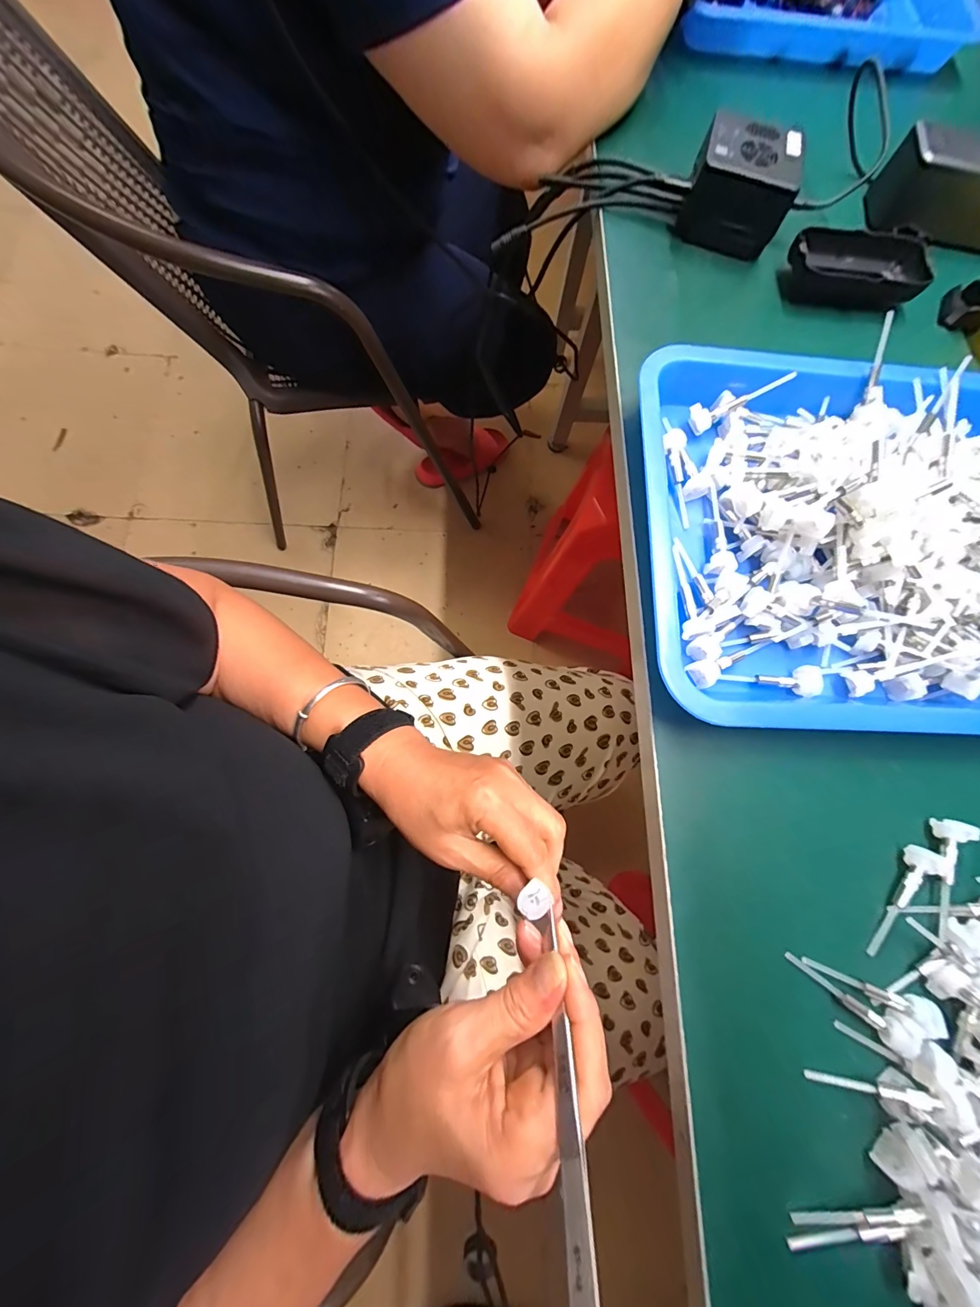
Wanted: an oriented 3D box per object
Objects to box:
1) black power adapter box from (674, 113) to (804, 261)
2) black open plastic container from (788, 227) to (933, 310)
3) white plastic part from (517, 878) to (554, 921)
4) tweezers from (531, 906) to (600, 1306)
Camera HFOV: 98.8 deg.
[{"bbox_3d":[0.203,-0.381,0.344,0.082,0.051,0.067,21,76,1],"label":"black power adapter box"},{"bbox_3d":[0.304,-0.321,0.347,0.116,0.023,0.058,-2,76,-4],"label":"black open plastic container"},{"bbox_3d":[0.025,0.139,0.233,0.016,0.004,0.018,38,80,8],"label":"white plastic part"},{"bbox_3d":[0.030,0.175,0.176,0.009,0.127,0.011,1,118,0],"label":"tweezers"}]

